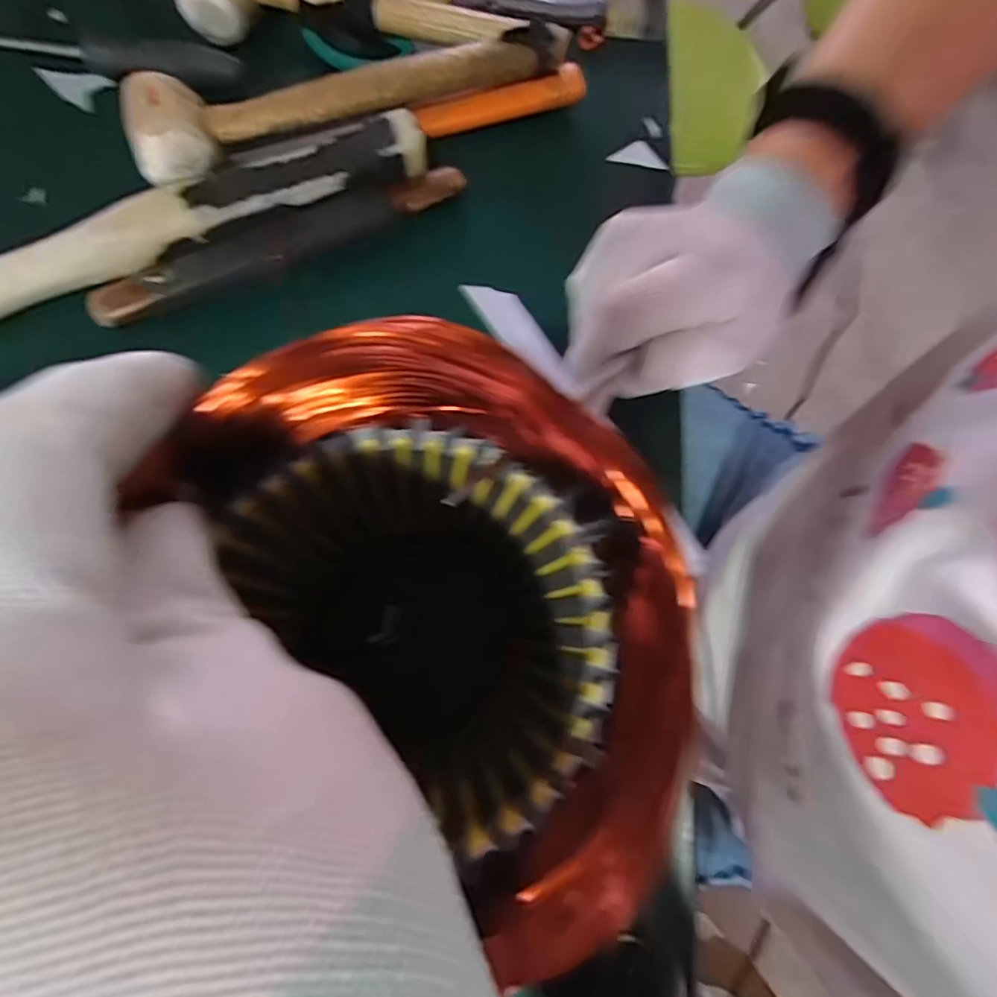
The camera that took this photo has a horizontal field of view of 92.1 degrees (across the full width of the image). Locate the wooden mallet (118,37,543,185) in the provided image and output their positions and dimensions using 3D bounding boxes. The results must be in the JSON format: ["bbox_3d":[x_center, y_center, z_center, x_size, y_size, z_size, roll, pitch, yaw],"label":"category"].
[{"bbox_3d":[-0.092,-0.250,0.298,0.254,0.042,0.056,-23,80,-8],"label":"wooden mallet"}]

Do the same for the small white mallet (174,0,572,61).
[{"bbox_3d":[-0.090,-0.329,0.321,0.233,0.038,0.075,12,77,0],"label":"small white mallet"}]

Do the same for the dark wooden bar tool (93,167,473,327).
[{"bbox_3d":[-0.129,-0.157,0.291,0.225,0.018,0.027,-23,80,-8],"label":"dark wooden bar tool"}]

